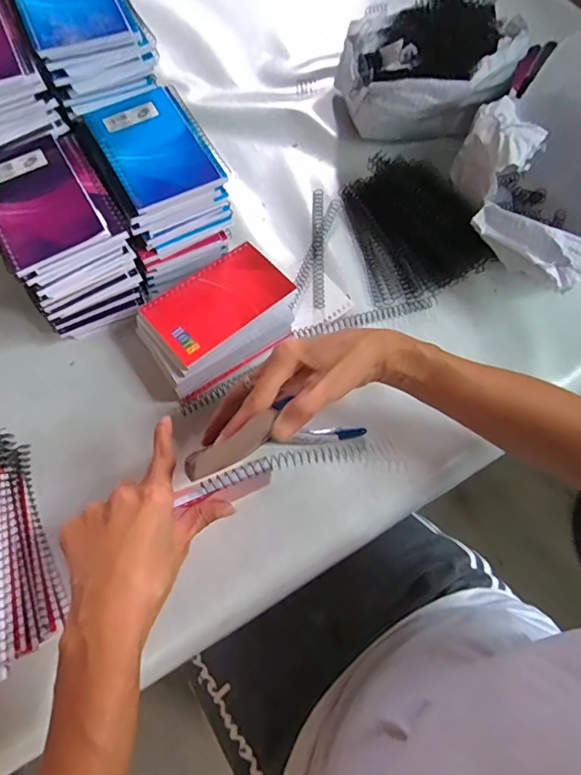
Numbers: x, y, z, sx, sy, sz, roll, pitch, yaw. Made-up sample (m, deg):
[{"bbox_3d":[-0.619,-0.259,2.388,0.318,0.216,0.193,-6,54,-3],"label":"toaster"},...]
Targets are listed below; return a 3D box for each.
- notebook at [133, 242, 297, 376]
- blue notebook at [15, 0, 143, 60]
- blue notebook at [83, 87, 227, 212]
[{"bbox_3d":[-0.070,-0.081,0.457,0.132,0.010,0.076,-38,74,-16],"label":"notebook"},{"bbox_3d":[-0.196,-0.346,0.431,0.088,0.014,0.128,-23,70,-11],"label":"blue notebook"},{"bbox_3d":[-0.126,-0.217,0.438,0.080,0.012,0.120,-28,71,-13],"label":"blue notebook"}]

